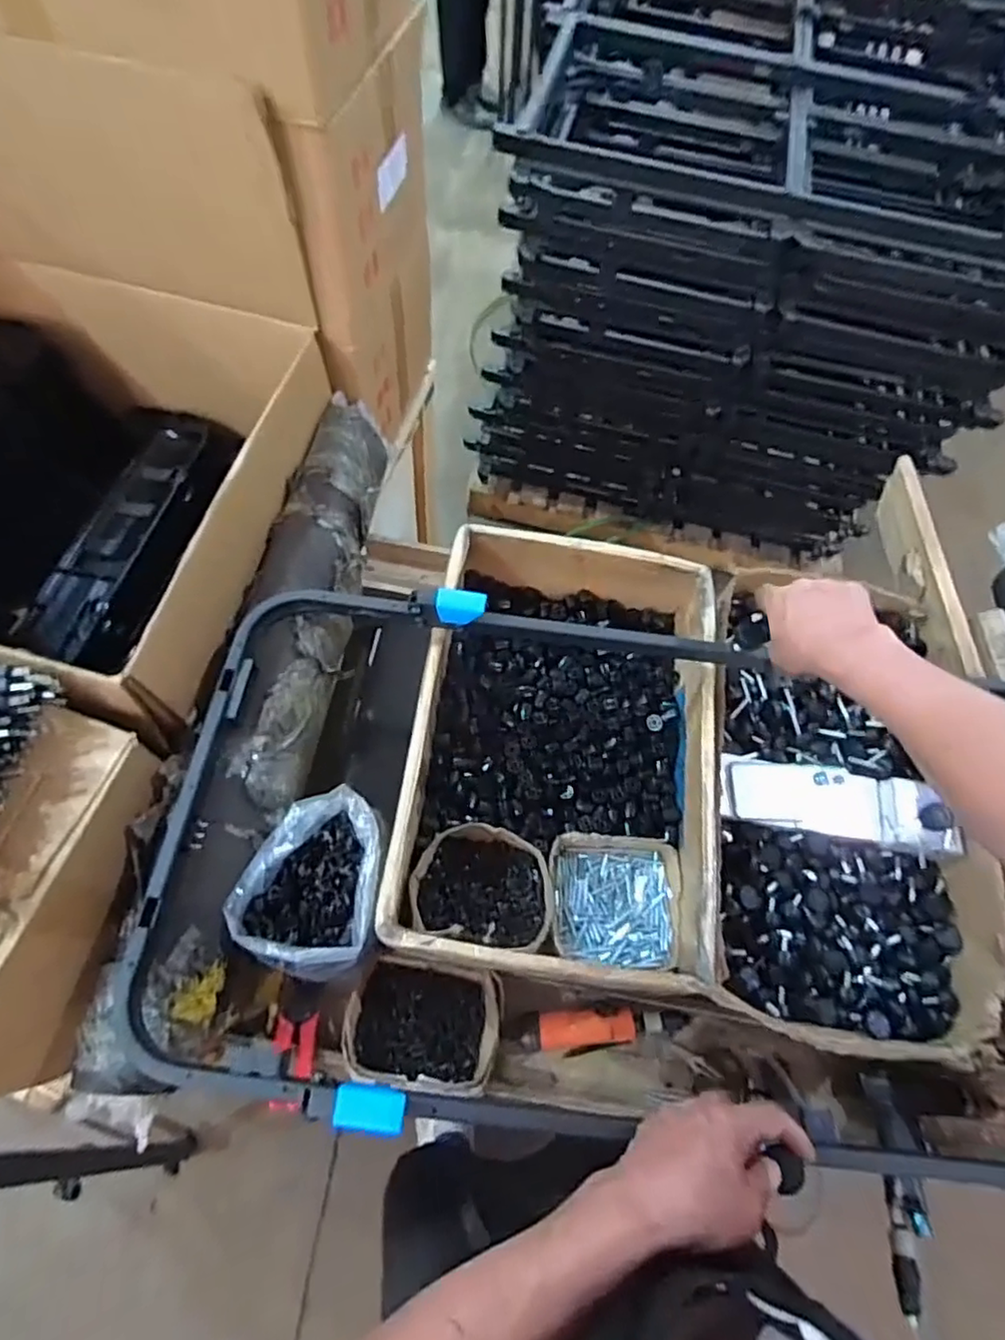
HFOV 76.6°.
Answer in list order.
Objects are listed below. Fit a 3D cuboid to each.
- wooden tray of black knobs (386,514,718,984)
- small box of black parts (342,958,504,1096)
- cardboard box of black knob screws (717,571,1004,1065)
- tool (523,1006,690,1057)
[{"bbox_3d":[0.078,0.076,0.806,0.345,0.146,0.544,9,65,1],"label":"wooden tray of black knobs"},{"bbox_3d":[-0.091,0.410,0.725,0.171,0.075,0.136,8,65,0],"label":"small box of black parts"},{"bbox_3d":[0.412,0.142,0.824,0.342,0.117,0.603,1,65,-3],"label":"cardboard box of black knob screws"},{"bbox_3d":[0.127,0.435,0.773,0.198,0.034,0.044,-4,65,-5],"label":"tool"}]

